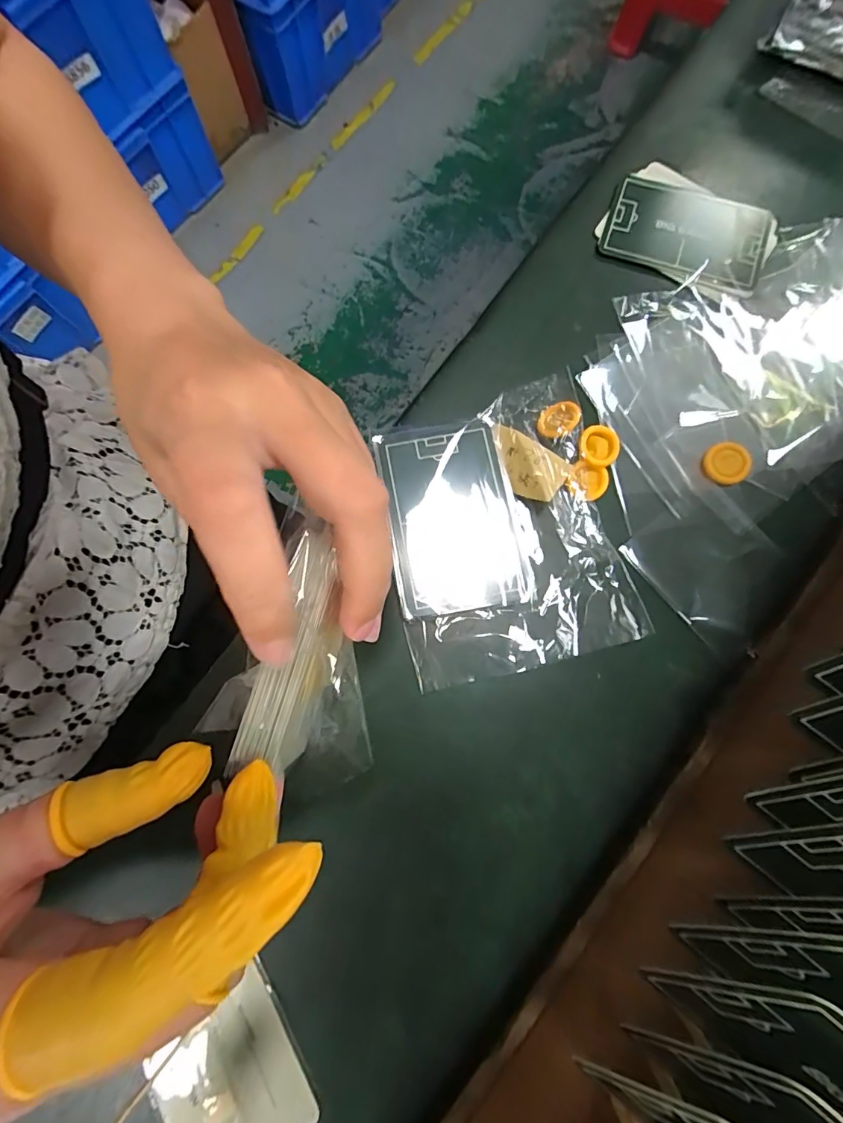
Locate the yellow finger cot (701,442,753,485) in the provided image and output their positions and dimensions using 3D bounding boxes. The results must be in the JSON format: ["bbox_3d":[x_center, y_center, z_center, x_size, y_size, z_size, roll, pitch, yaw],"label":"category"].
[{"bbox_3d":[0.148,-0.047,0.220,0.022,0.004,0.019,9,79,3],"label":"yellow finger cot"}]

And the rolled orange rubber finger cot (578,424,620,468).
[{"bbox_3d":[0.086,-0.055,0.222,0.019,0.006,0.021,24,80,6],"label":"rolled orange rubber finger cot"}]

